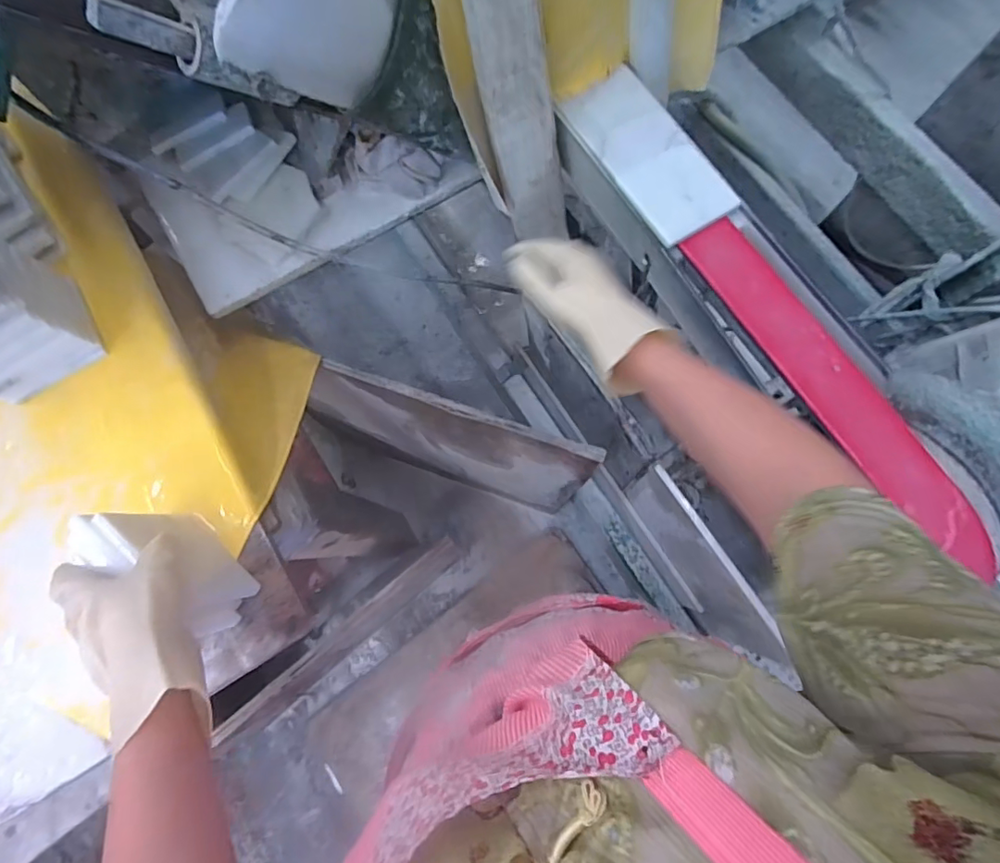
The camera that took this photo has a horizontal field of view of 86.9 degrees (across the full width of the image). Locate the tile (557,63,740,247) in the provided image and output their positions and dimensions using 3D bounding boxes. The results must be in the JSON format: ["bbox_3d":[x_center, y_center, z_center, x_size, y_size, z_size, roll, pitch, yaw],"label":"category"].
[{"bbox_3d":[0.165,-0.313,0.591,0.102,0.014,0.214,-32,77,-9],"label":"tile"}]

